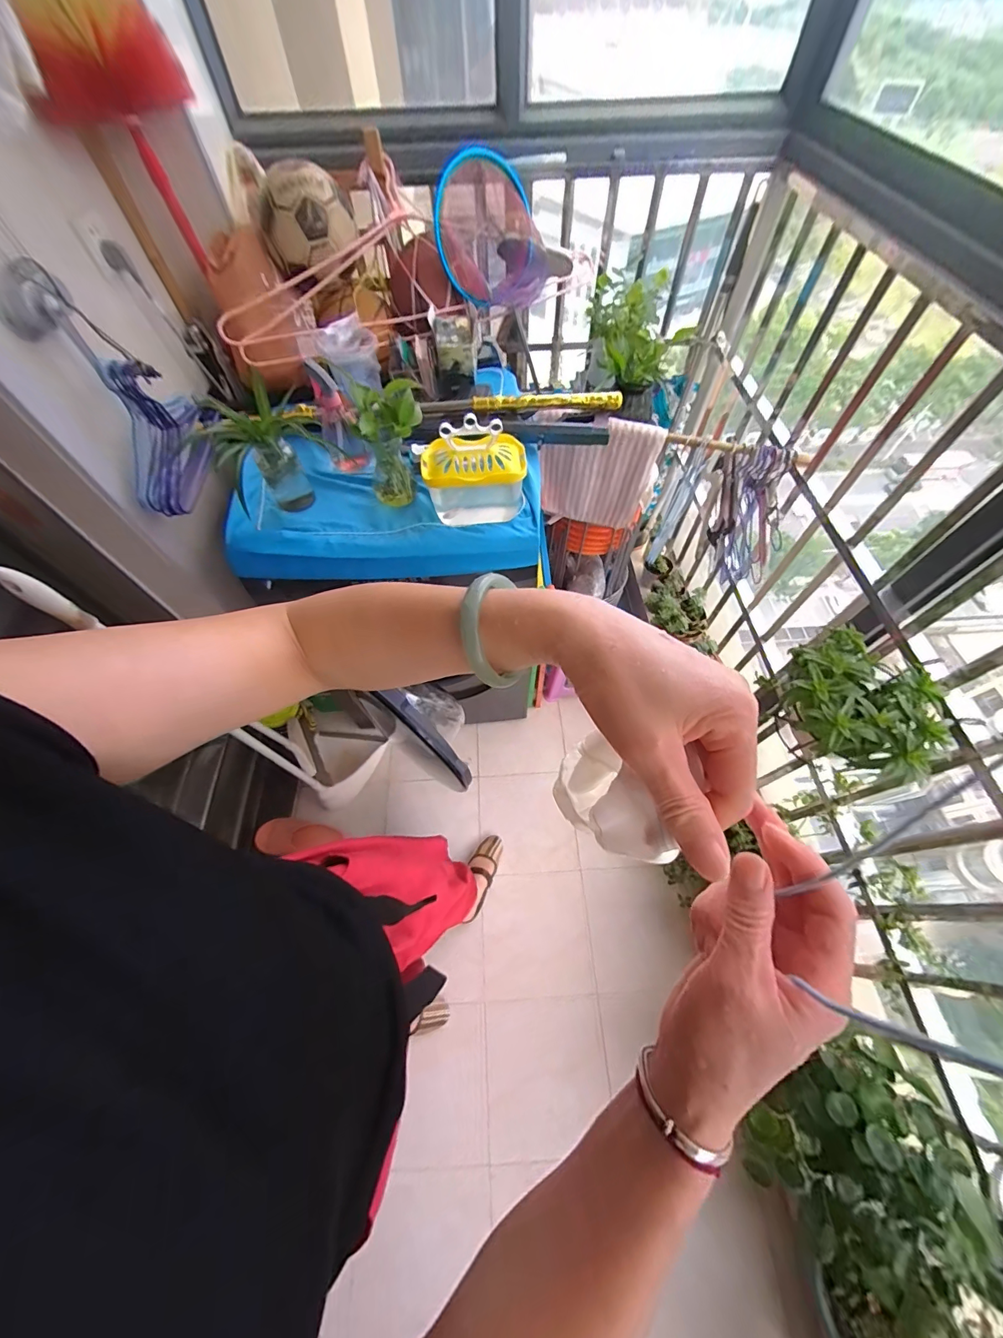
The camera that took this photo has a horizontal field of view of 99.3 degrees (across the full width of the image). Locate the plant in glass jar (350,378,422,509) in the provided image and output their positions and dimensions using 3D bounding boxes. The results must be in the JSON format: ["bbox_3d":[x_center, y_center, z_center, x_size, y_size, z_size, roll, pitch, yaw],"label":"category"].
[{"bbox_3d":[-0.190,-0.390,0.764,0.110,0.180,0.138,-13,61,-6],"label":"plant in glass jar"}]

